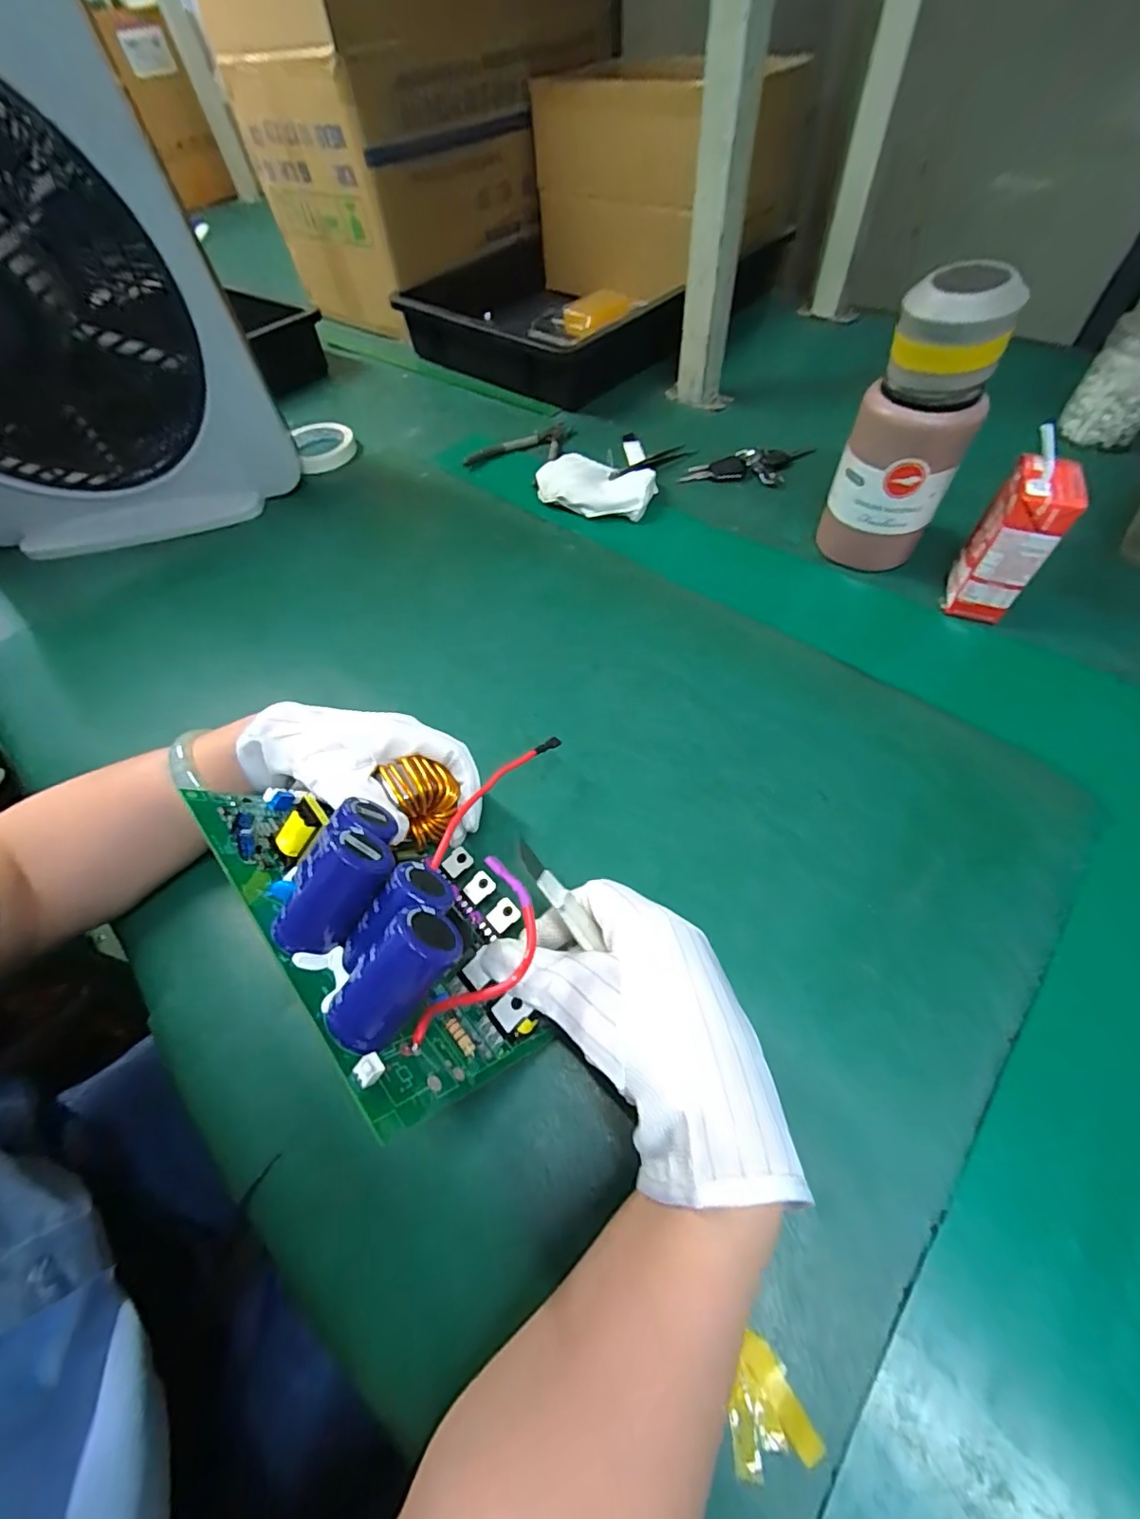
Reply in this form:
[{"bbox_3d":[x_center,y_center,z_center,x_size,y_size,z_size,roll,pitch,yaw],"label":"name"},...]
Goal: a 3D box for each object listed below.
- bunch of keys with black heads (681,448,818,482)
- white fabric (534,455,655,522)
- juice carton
[{"bbox_3d":[0.212,-0.340,0.615,0.158,0.017,0.059,-8,56,-1],"label":"bunch of keys with black heads"},{"bbox_3d":[0.026,-0.303,0.598,0.131,0.026,0.085,18,60,16],"label":"white fabric"},{"bbox_3d":[0.356,-0.181,0.430,0.046,0.118,0.067,20,61,17],"label":"juice carton"}]

